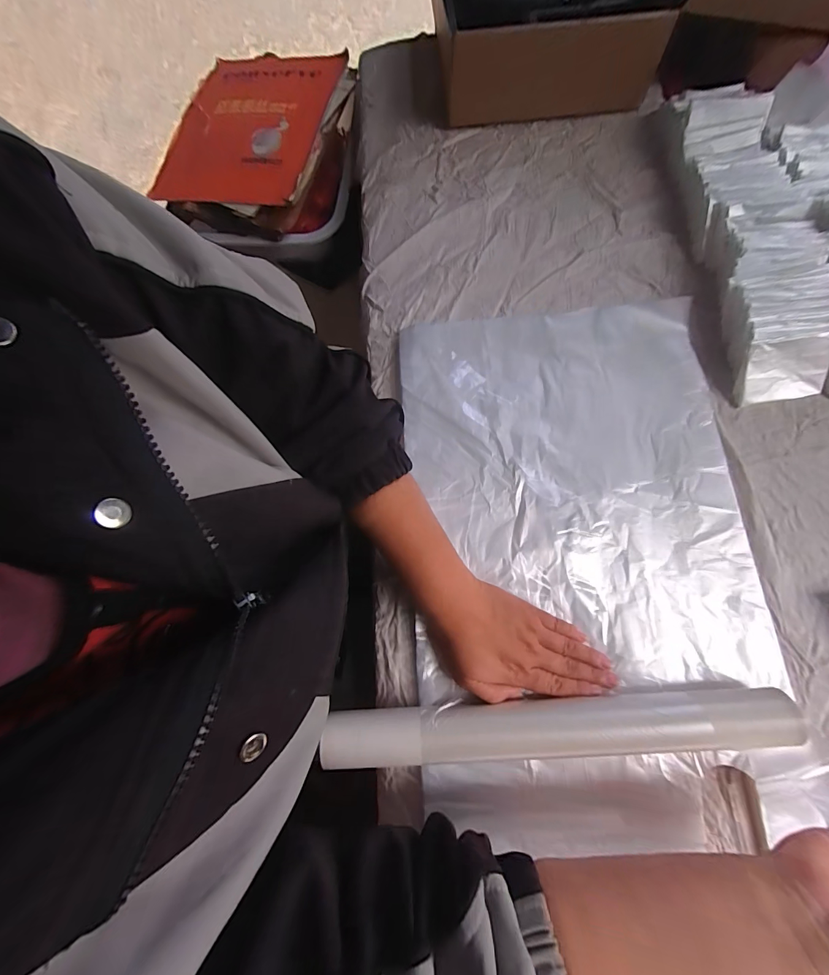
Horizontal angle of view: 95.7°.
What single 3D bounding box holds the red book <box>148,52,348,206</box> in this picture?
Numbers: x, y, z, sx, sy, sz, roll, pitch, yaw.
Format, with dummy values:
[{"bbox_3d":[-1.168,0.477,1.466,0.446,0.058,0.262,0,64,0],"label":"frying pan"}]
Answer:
[{"bbox_3d":[-0.250,-0.559,0.572,0.232,0.018,0.312,9,75,5],"label":"red book"}]

